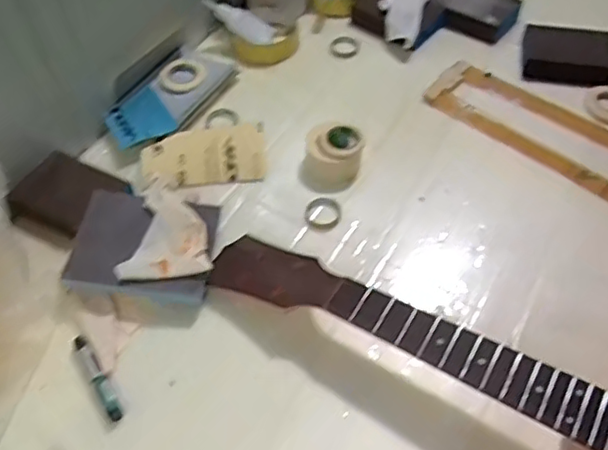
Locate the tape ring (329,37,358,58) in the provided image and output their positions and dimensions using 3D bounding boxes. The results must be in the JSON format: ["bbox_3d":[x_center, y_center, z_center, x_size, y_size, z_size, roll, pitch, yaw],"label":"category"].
[{"bbox_3d":[0.048,-0.215,0.744,0.034,0.005,0.033,-1,53,1],"label":"tape ring"}]

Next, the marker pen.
[{"bbox_3d":[-0.165,0.120,0.490,0.012,0.009,0.080,-30,58,-19],"label":"marker pen"}]

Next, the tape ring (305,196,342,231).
[{"bbox_3d":[0.019,-0.010,0.596,0.035,0.008,0.038,-1,53,1],"label":"tape ring"}]

